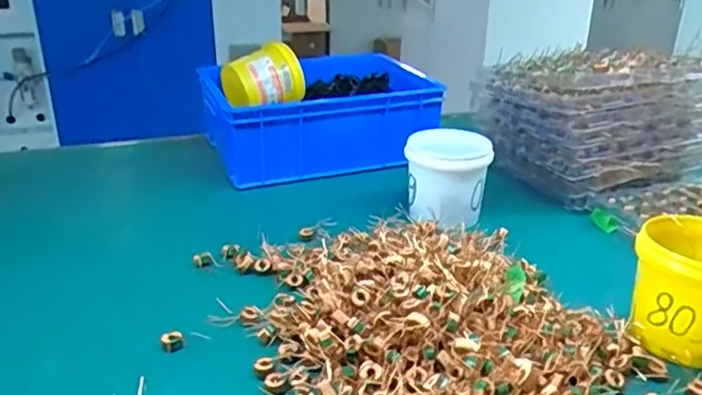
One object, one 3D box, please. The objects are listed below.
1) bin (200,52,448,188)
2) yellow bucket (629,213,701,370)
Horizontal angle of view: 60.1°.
[{"bbox_3d":[-0.067,-0.153,1.177,0.415,0.175,0.280,-7,25,-20],"label":"bin"},{"bbox_3d":[0.359,0.093,0.632,0.123,0.115,0.123,15,27,28],"label":"yellow bucket"}]

